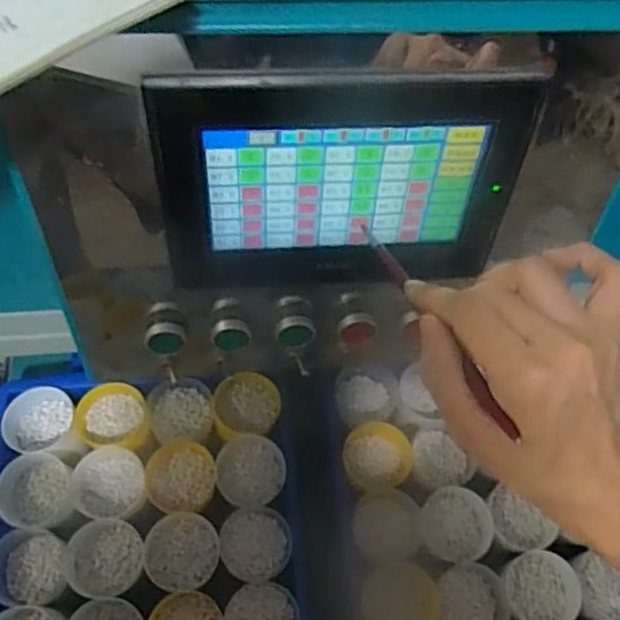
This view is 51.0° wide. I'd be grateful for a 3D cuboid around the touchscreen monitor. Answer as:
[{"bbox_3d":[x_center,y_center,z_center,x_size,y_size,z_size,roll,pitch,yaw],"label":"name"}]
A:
[{"bbox_3d":[0.025,-0.069,0.374,0.189,0.131,0.043,-9,63,-9],"label":"touchscreen monitor"}]

